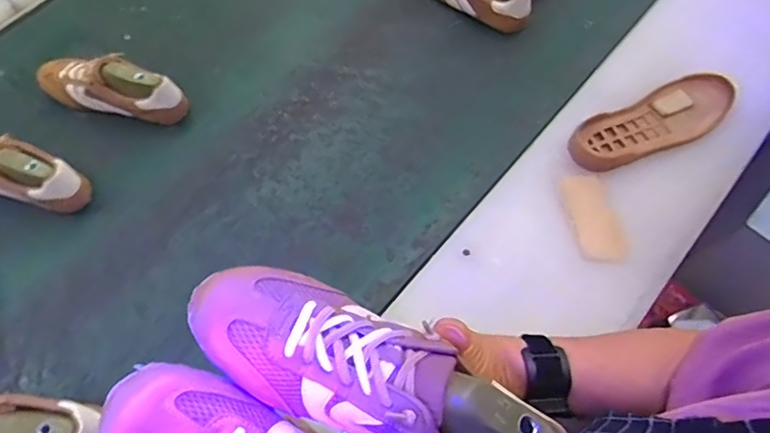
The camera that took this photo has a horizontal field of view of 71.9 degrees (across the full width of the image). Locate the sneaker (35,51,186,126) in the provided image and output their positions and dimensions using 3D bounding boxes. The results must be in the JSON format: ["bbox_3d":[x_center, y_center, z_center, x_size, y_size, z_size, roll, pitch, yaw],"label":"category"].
[{"bbox_3d":[-0.440,-0.213,0.847,0.243,0.086,0.088,15,65,8],"label":"sneaker"}]

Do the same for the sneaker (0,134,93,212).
[{"bbox_3d":[-0.557,-0.075,0.779,0.237,0.088,0.082,16,65,8],"label":"sneaker"}]

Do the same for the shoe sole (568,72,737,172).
[{"bbox_3d":[0.377,-0.133,0.747,0.254,0.025,0.087,-25,66,-11],"label":"shoe sole"}]

